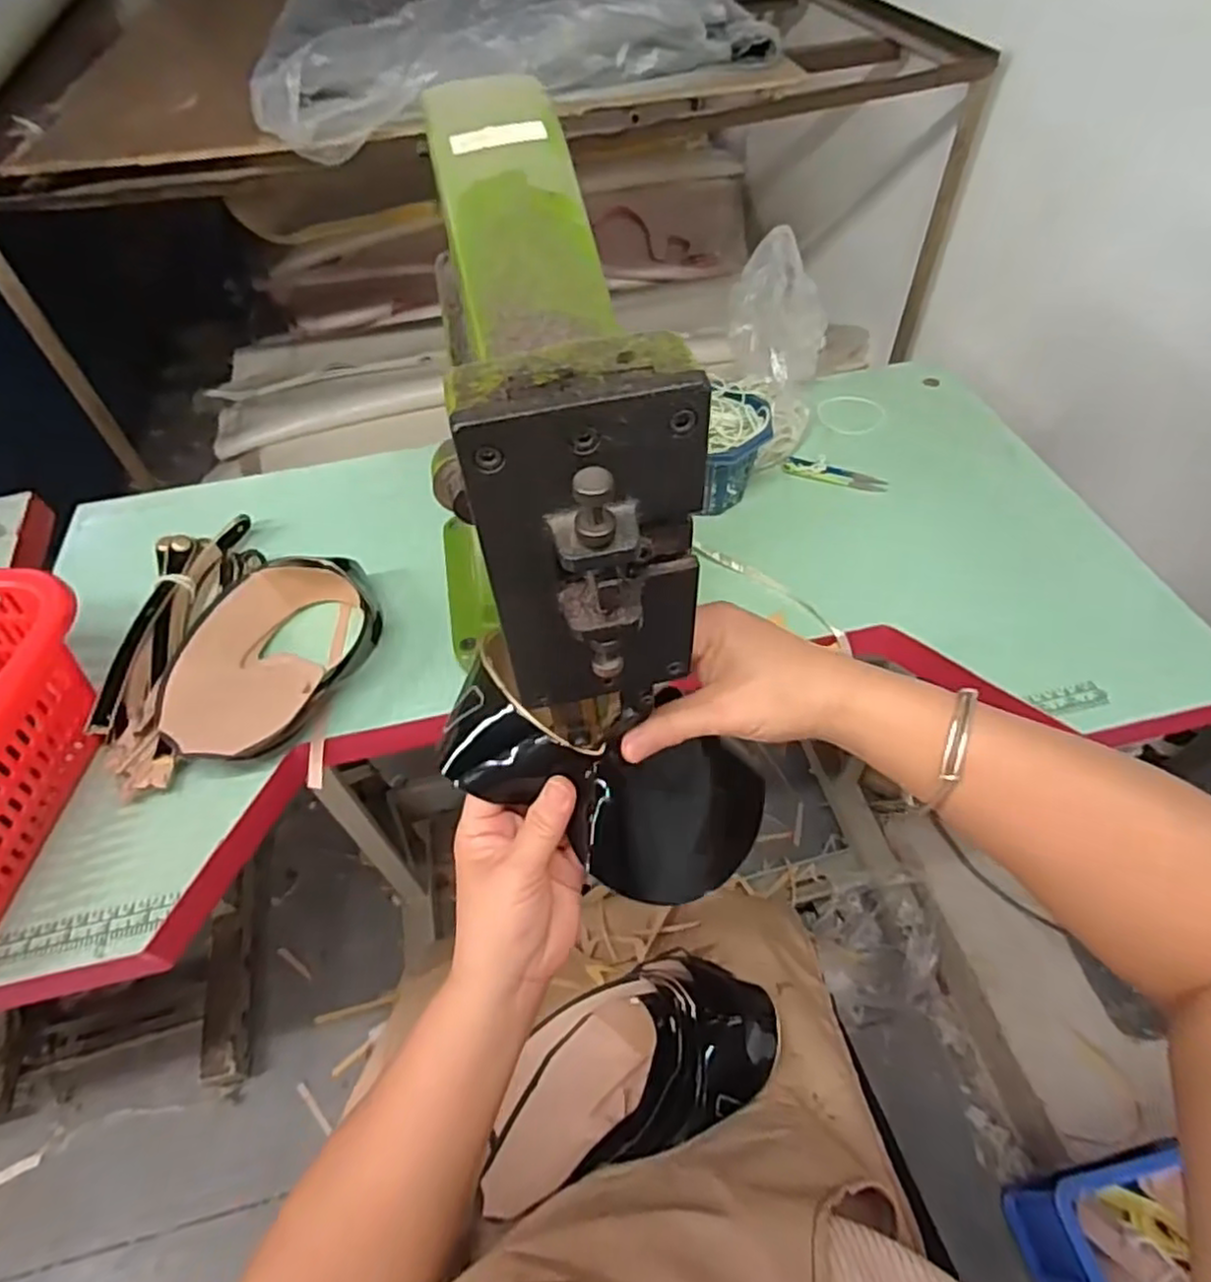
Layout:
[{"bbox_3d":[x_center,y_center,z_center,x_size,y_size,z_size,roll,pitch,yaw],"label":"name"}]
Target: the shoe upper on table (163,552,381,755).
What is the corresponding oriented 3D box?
[{"bbox_3d":[-0.265,0.012,0.575,0.128,0.060,0.199,8,53,10],"label":"shoe upper on table"}]

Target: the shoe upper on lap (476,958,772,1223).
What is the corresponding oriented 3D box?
[{"bbox_3d":[0.016,0.340,0.564,0.239,0.079,0.128,-22,54,-13],"label":"shoe upper on lap"}]

